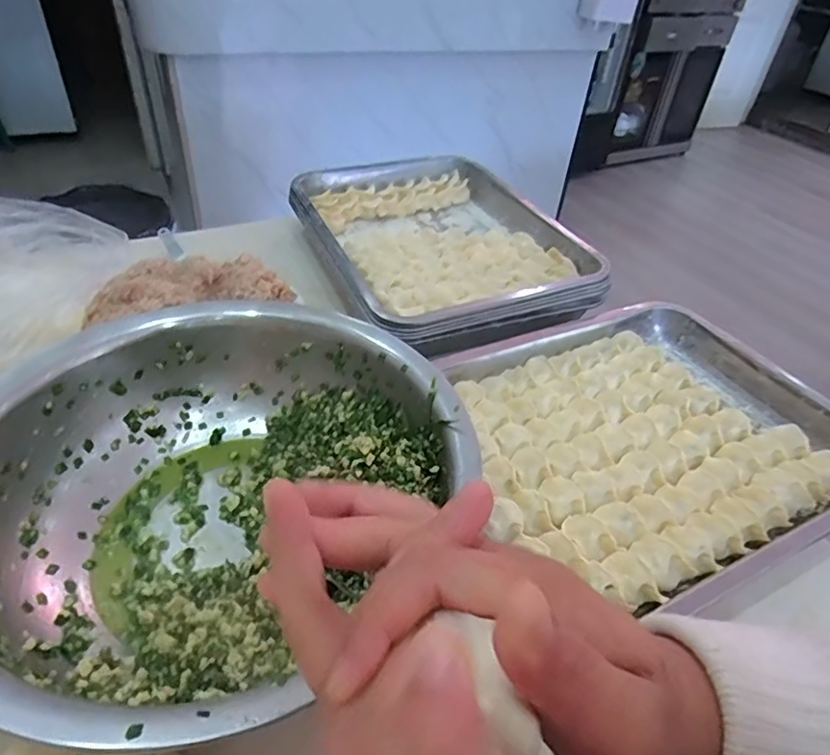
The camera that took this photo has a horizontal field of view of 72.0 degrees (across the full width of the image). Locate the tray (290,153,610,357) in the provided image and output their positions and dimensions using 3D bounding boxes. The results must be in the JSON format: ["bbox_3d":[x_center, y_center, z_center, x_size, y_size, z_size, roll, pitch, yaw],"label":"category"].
[{"bbox_3d":[0.022,-0.182,0.735,0.290,0.052,0.404,-12,43,-20],"label":"tray"}]

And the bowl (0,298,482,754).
[{"bbox_3d":[-0.138,0.083,0.410,0.318,0.101,0.339,29,45,24],"label":"bowl"}]

